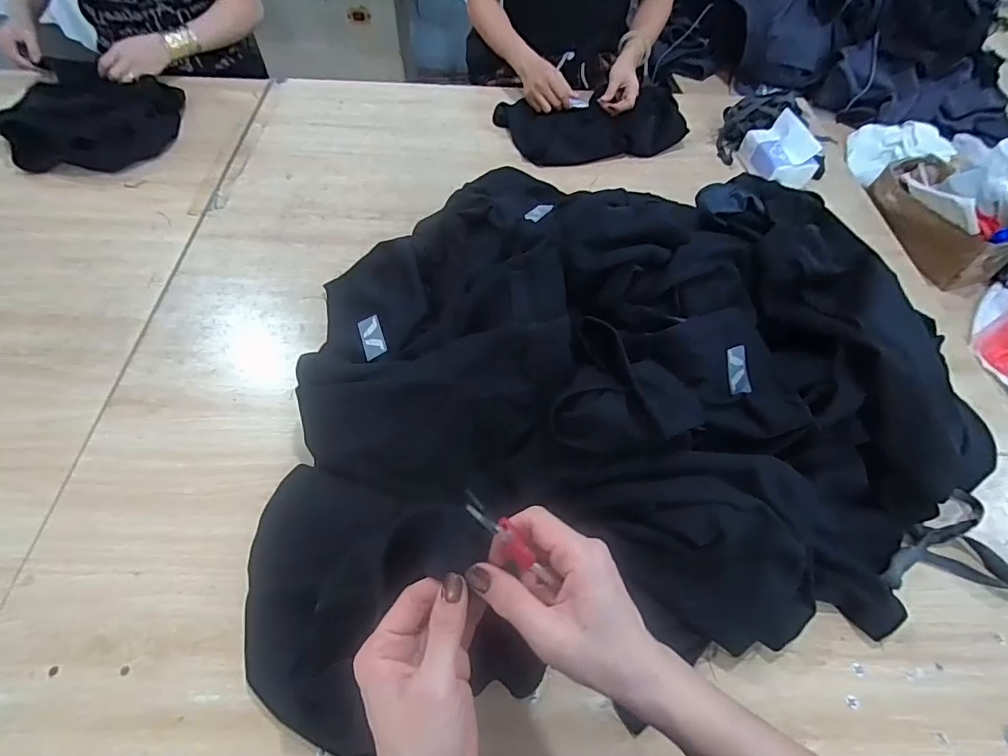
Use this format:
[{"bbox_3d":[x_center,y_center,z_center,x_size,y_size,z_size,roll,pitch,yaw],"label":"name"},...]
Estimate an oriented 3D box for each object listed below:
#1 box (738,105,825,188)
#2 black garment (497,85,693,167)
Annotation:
[{"bbox_3d":[0.514,-0.423,0.891,0.088,0.087,0.134,-9,58,-8],"label":"box"},{"bbox_3d":[0.181,-0.512,0.962,0.381,0.045,0.182,-7,58,-7],"label":"black garment"}]

